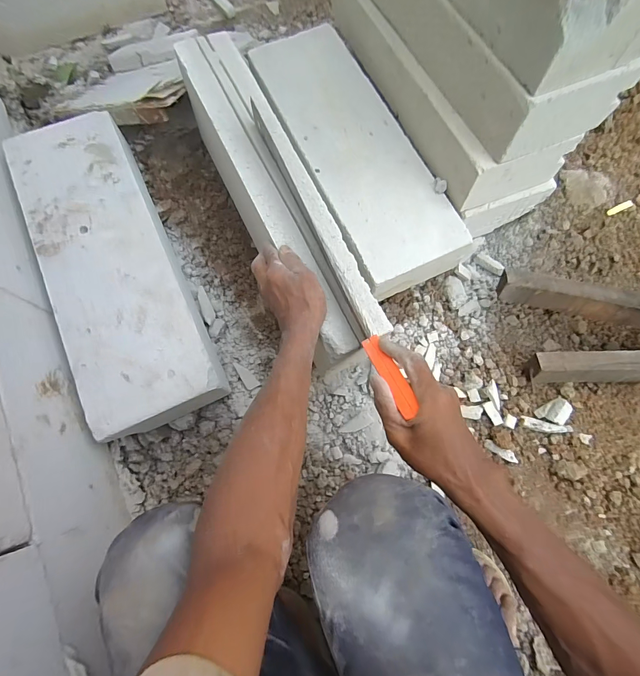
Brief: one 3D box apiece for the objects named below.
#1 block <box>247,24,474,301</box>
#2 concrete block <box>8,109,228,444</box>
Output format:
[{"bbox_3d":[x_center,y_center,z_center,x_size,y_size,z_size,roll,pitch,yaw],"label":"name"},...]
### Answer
[{"bbox_3d":[0.065,-0.379,0.710,0.214,0.070,0.600,-22,75,-7],"label":"block"},{"bbox_3d":[-0.364,-0.123,0.645,0.201,0.114,0.577,-24,75,-8],"label":"concrete block"}]

